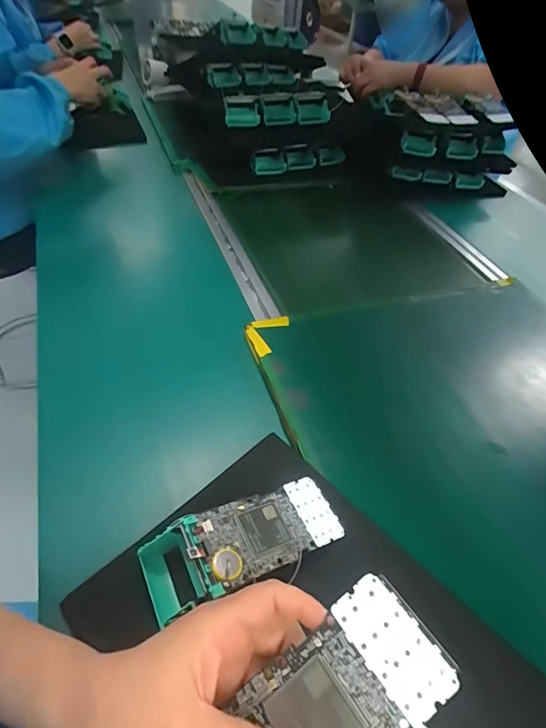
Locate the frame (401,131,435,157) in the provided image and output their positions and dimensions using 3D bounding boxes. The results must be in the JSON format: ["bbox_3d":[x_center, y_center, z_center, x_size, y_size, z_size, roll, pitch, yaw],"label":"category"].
[{"bbox_3d":[0.320,-0.481,0.921,0.074,0.036,0.030,17,49,10],"label":"frame"}]

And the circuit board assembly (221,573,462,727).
[{"bbox_3d":[0.022,0.185,0.217,0.147,0.010,0.064,-39,59,-9],"label":"circuit board assembly"}]

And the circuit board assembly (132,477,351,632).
[{"bbox_3d":[-0.023,0.156,0.368,0.174,0.058,0.069,-17,52,-19],"label":"circuit board assembly"}]

